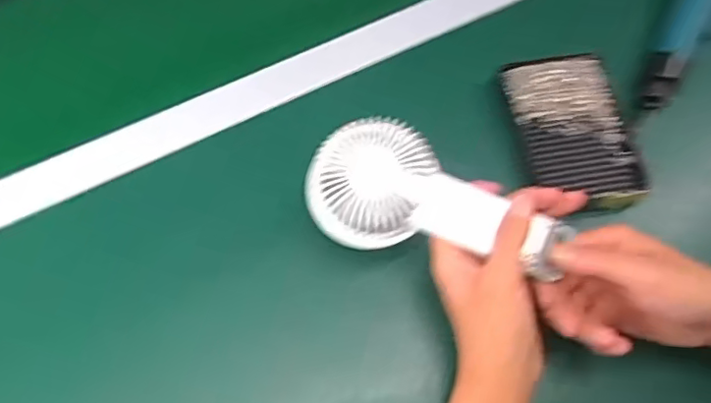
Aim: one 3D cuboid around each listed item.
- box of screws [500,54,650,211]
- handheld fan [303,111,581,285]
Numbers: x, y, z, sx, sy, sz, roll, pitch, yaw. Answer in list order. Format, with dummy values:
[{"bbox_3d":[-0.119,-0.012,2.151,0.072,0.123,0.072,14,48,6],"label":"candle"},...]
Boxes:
[{"bbox_3d":[0.184,-0.056,0.519,0.087,0.034,0.139,-10,65,-8],"label":"box of screws"},{"bbox_3d":[0.055,-0.001,0.422,0.174,0.047,0.077,18,65,2],"label":"handheld fan"}]

